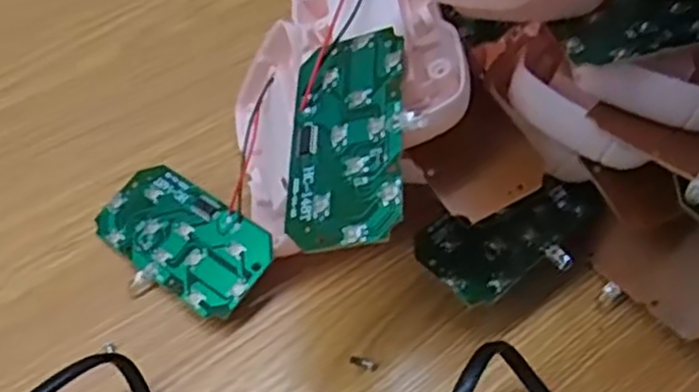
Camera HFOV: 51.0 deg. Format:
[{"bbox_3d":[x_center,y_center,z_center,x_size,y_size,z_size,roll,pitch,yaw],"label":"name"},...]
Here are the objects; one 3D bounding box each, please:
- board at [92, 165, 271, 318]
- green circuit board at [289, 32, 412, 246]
[{"bbox_3d":[-0.064,0.017,0.273,0.072,0.004,0.041,30,72,28],"label":"board"},{"bbox_3d":[-0.001,-0.019,0.224,0.037,0.004,0.072,-11,60,22],"label":"green circuit board"}]

